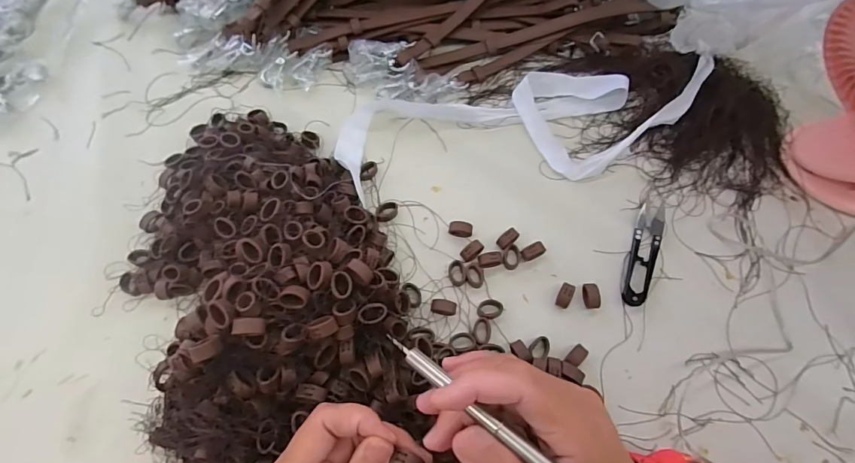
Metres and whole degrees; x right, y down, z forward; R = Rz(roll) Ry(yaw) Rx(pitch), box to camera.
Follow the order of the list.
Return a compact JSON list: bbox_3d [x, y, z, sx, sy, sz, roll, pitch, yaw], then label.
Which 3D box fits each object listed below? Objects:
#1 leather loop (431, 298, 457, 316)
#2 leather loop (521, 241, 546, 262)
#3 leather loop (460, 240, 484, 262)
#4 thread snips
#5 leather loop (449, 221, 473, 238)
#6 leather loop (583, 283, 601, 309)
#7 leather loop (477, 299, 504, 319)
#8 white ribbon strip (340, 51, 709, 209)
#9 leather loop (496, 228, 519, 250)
[{"bbox_3d":[0.014,0.063,0.348,0.021,0.009,0.012,12,67,6],"label":"leather loop"},{"bbox_3d":[0.092,0.017,0.363,0.019,0.010,0.012,-26,69,-10],"label":"leather loop"},{"bbox_3d":[0.039,0.017,0.364,0.022,0.008,0.012,-39,72,-15],"label":"leather loop"},{"bbox_3d":[0.189,0.019,0.365,0.022,0.007,0.097,20,68,9],"label":"thread snips"},{"bbox_3d":[0.030,-0.003,0.375,0.021,0.005,0.014,3,67,2],"label":"leather loop"},{"bbox_3d":[0.135,0.053,0.345,0.010,0.014,0.022,1,66,1],"label":"leather loop"},{"bbox_3d":[0.053,0.064,0.347,0.021,0.008,0.016,-20,68,-8],"label":"leather loop"},{"bbox_3d":[0.094,-0.110,0.405,0.369,0.035,0.121,-6,66,-2],"label":"white ribbon strip"},{"bbox_3d":[0.071,0.006,0.369,0.023,0.009,0.012,-42,72,-16],"label":"leather loop"}]

